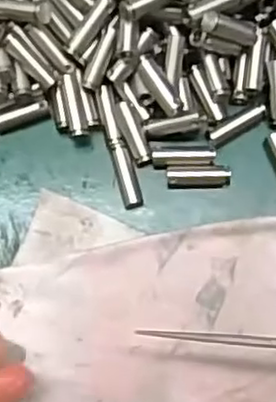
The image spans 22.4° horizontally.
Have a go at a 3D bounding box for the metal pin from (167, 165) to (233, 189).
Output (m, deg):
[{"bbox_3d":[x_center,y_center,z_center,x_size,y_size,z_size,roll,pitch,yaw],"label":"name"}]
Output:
[{"bbox_3d":[0.024,-0.009,0.272,0.024,0.009,0.009,0,81,0],"label":"metal pin"}]

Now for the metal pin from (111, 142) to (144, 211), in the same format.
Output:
[{"bbox_3d":[-0.004,-0.010,0.273,0.008,0.006,0.025,-13,81,-2],"label":"metal pin"}]

